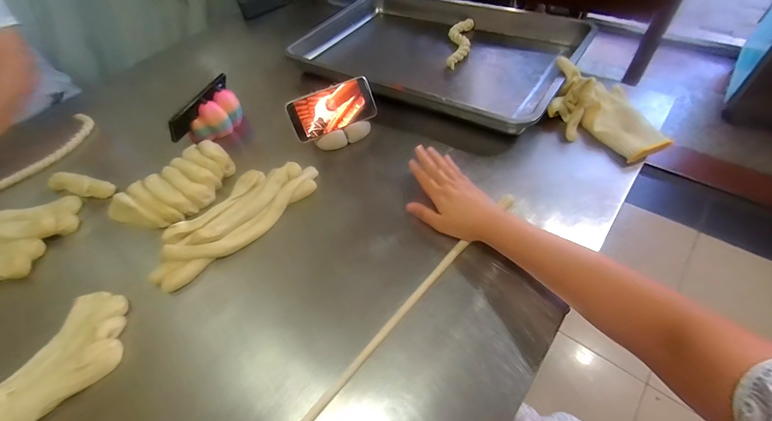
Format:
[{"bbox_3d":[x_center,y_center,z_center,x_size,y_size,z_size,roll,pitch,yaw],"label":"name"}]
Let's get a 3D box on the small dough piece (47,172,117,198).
[{"bbox_3d":[-0.553,-0.044,0.632,0.134,0.033,0.034,12,54,15],"label":"small dough piece"}]

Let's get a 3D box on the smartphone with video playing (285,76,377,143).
[{"bbox_3d":[-0.097,-0.184,0.634,0.154,0.074,0.009,-24,19,-11],"label":"smartphone with video playing"}]

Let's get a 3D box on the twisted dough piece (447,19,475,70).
[{"bbox_3d":[0.169,-0.389,0.808,0.054,0.020,0.190,8,53,12],"label":"twisted dough piece"}]

